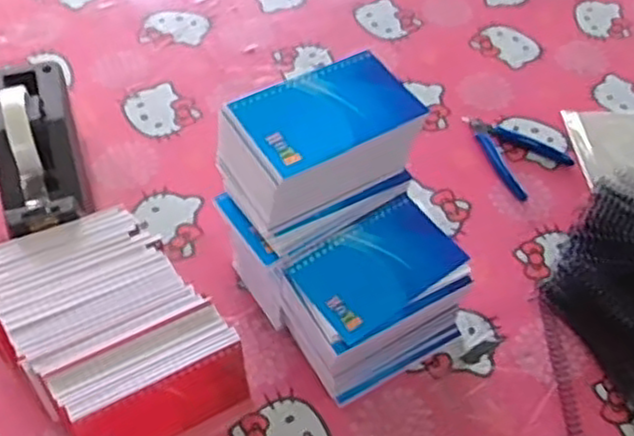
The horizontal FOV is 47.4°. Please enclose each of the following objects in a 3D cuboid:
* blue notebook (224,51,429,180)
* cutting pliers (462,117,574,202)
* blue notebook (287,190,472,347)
[{"bbox_3d":[0.010,-0.081,0.537,0.132,0.006,0.079,-28,60,-23],"label":"blue notebook"},{"bbox_3d":[0.206,-0.075,0.784,0.084,0.008,0.114,-33,62,-26],"label":"cutting pliers"},{"bbox_3d":[0.051,0.036,0.580,0.130,0.007,0.082,-30,61,-25],"label":"blue notebook"}]

